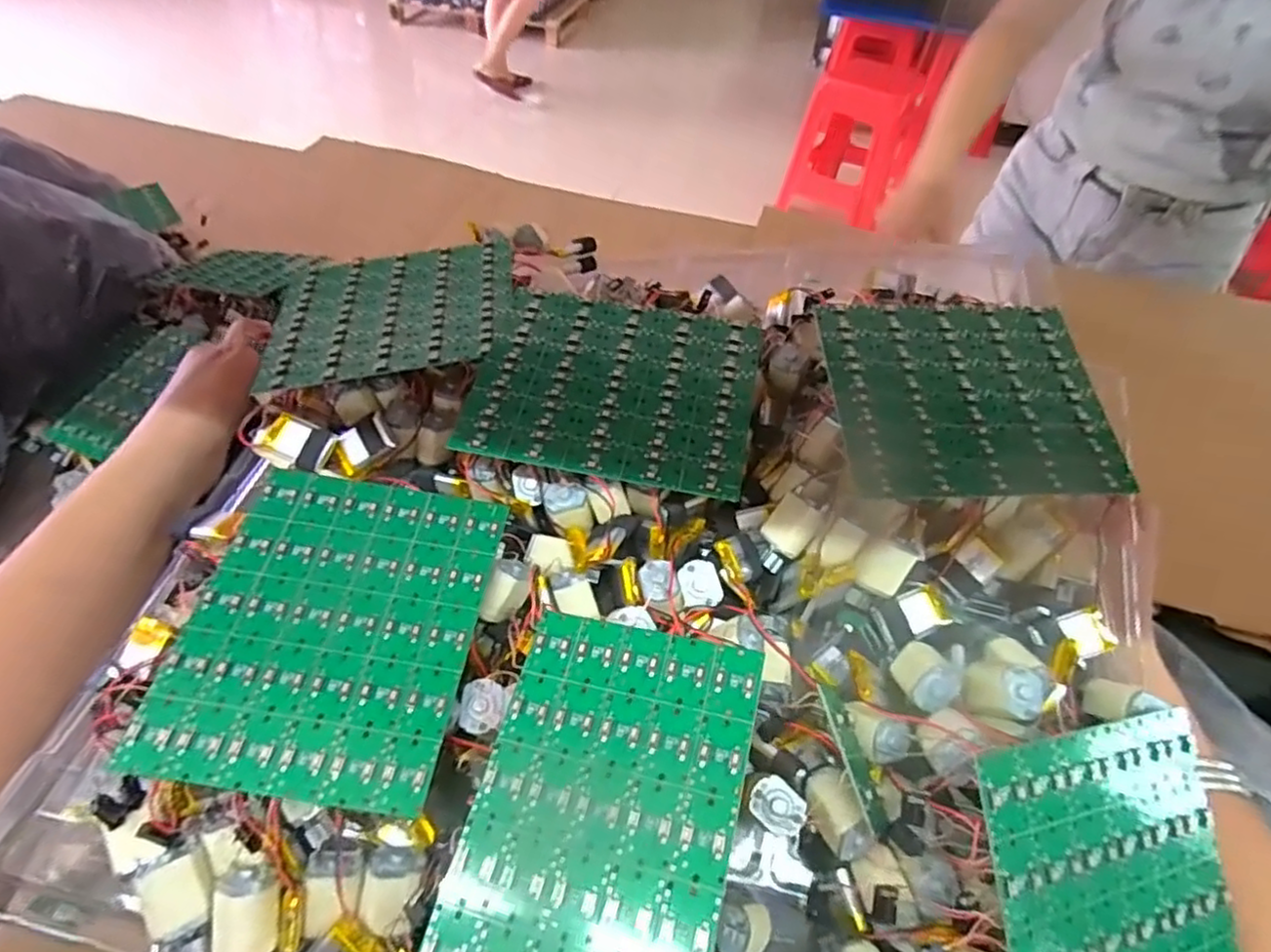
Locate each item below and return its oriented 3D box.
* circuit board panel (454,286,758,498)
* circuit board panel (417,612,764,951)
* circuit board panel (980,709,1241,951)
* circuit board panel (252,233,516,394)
[{"bbox_3d":[-0.009,-0.044,0.322,0.130,0.004,0.105,11,57,5],"label":"circuit board panel"},{"bbox_3d":[-0.012,0.113,0.228,0.089,0.004,0.129,7,57,19],"label":"circuit board panel"},{"bbox_3d":[0.165,0.152,0.223,0.103,0.004,0.126,-1,78,-22],"label":"circuit board panel"},{"bbox_3d":[-0.130,-0.093,0.369,0.124,0.005,0.108,-8,50,0],"label":"circuit board panel"}]

